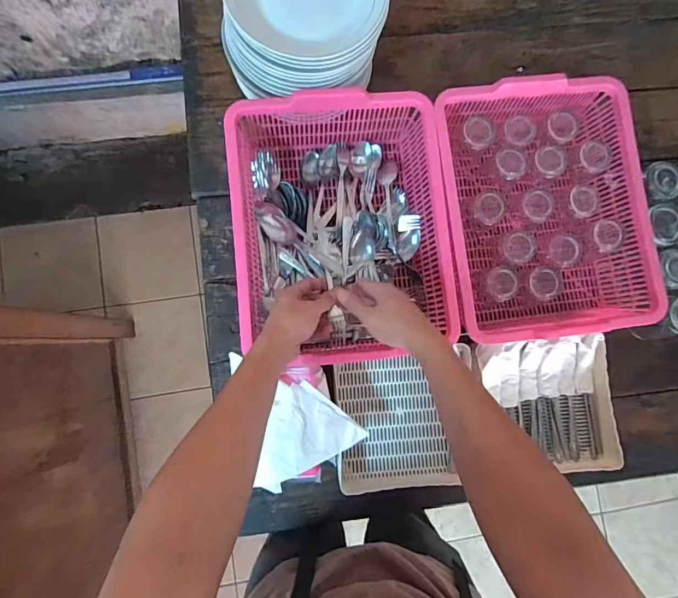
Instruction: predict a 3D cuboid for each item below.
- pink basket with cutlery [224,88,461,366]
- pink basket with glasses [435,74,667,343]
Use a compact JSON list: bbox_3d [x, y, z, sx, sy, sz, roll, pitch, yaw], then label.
[{"bbox_3d":[0.002,-0.116,0.656,0.307,0.112,0.366,-5,84,-4],"label":"pink basket with cutlery"},{"bbox_3d":[0.309,-0.136,0.679,0.299,0.113,0.378,-7,85,-5],"label":"pink basket with glasses"}]

